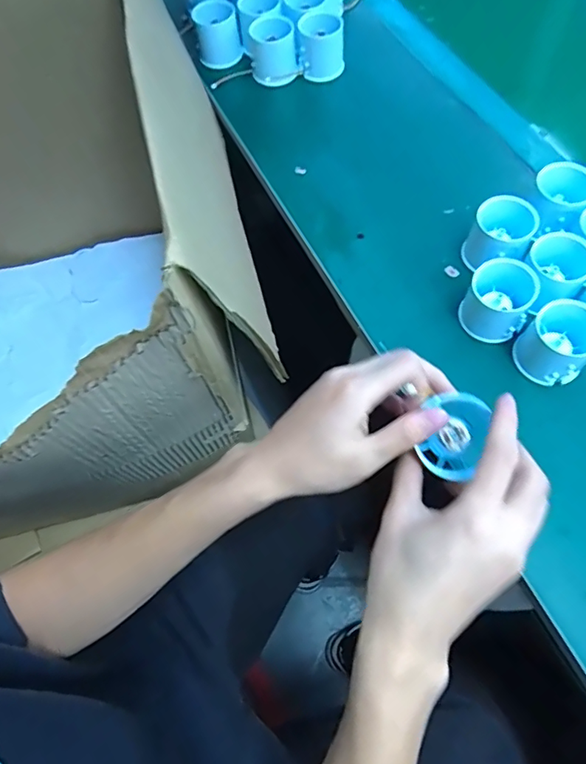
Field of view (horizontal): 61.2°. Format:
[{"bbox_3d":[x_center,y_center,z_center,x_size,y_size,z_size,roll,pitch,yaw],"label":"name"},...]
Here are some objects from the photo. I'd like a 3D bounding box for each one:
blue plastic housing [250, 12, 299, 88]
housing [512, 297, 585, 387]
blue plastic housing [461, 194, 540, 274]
[{"bbox_3d":[-0.023,-0.404,0.601,0.058,0.050,0.067,-2,65,2],"label":"blue plastic housing"},{"bbox_3d":[0.225,-0.035,0.417,0.056,0.050,0.065,40,73,18],"label":"housing"},{"bbox_3d":[0.190,-0.133,0.462,0.052,0.055,0.052,30,70,15],"label":"blue plastic housing"}]

